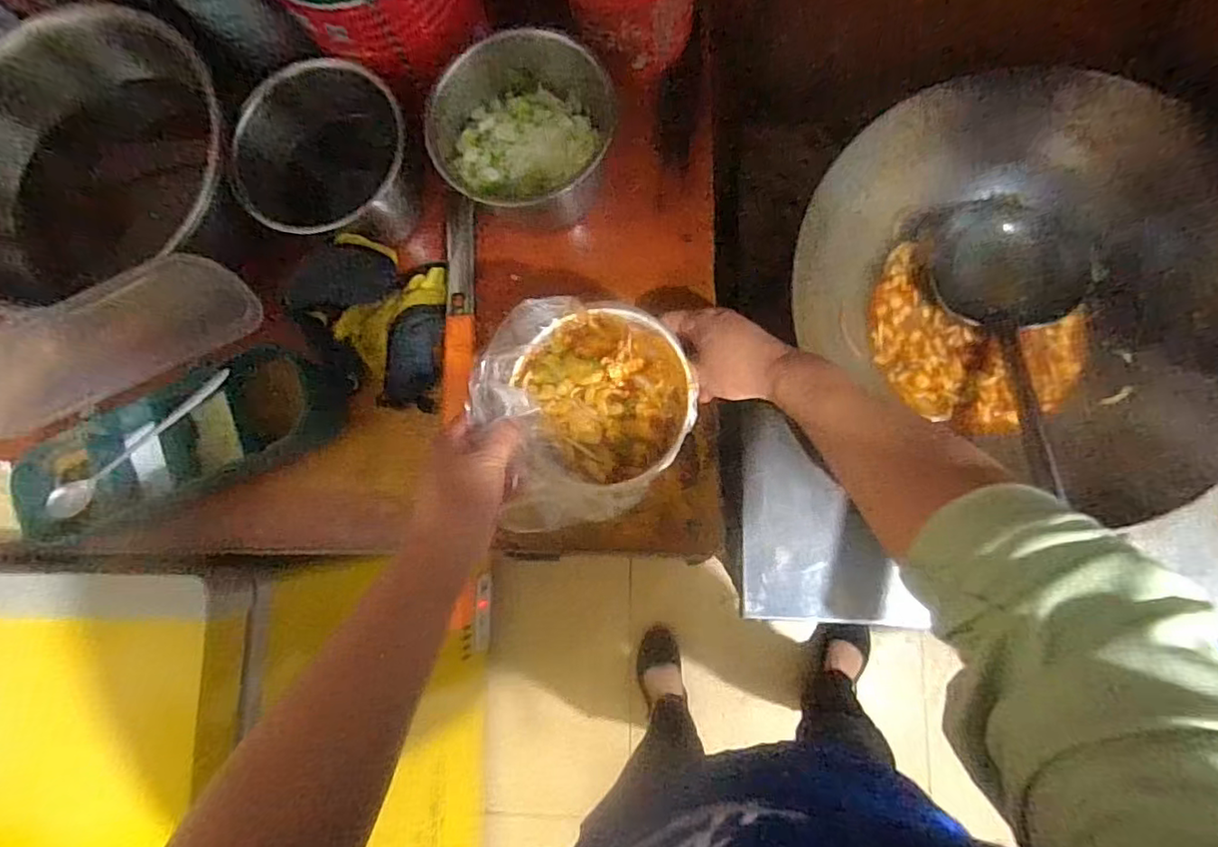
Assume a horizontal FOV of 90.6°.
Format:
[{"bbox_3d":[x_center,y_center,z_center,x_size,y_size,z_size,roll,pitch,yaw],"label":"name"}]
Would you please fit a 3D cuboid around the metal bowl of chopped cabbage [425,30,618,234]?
[{"bbox_3d":[-0.075,-0.263,0.536,0.153,0.102,0.148,-1,82,5],"label":"metal bowl of chopped cabbage"}]

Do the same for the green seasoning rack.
[{"bbox_3d":[-0.375,0.016,0.526,0.295,0.048,0.102,-22,81,2],"label":"green seasoning rack"}]

